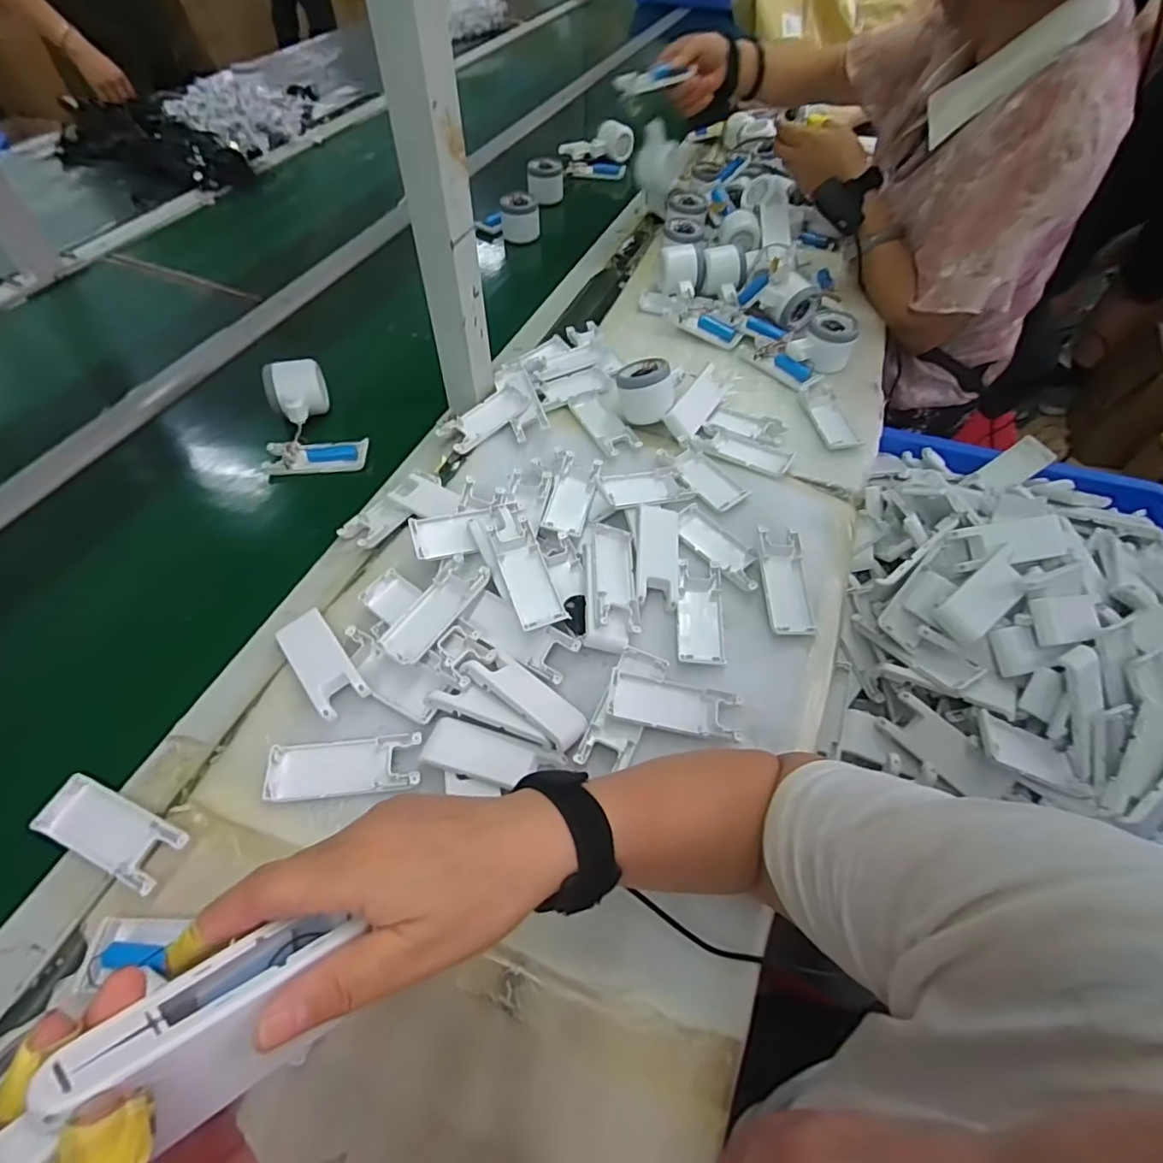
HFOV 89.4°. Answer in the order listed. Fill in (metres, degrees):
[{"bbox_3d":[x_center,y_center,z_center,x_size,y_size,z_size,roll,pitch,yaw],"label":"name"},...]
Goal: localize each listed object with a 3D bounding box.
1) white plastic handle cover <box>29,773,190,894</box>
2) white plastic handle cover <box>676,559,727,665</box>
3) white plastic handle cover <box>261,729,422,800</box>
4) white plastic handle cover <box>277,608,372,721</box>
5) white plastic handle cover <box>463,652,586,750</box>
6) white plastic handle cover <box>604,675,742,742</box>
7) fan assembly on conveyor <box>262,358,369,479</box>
[{"bbox_3d":[-0.322,0.171,0.403,0.103,0.012,0.040,20,56,12],"label":"white plastic handle cover"},{"bbox_3d":[0.105,0.026,0.520,0.040,0.012,0.106,5,54,2],"label":"white plastic handle cover"},{"bbox_3d":[-0.173,0.135,0.429,0.106,0.007,0.041,-5,54,-5],"label":"white plastic handle cover"},{"bbox_3d":[-0.210,0.064,0.473,0.039,0.013,0.100,-33,61,-23],"label":"white plastic handle cover"},{"bbox_3d":[-0.042,0.086,0.459,0.102,0.011,0.038,33,60,21],"label":"white plastic handle cover"},{"bbox_3d":[0.073,0.097,0.462,0.101,0.014,0.040,9,54,5],"label":"white plastic handle cover"},{"bbox_3d":[-0.292,-0.179,0.635,0.101,0.059,0.122,-11,55,-10],"label":"fan assembly on conveyor"}]

